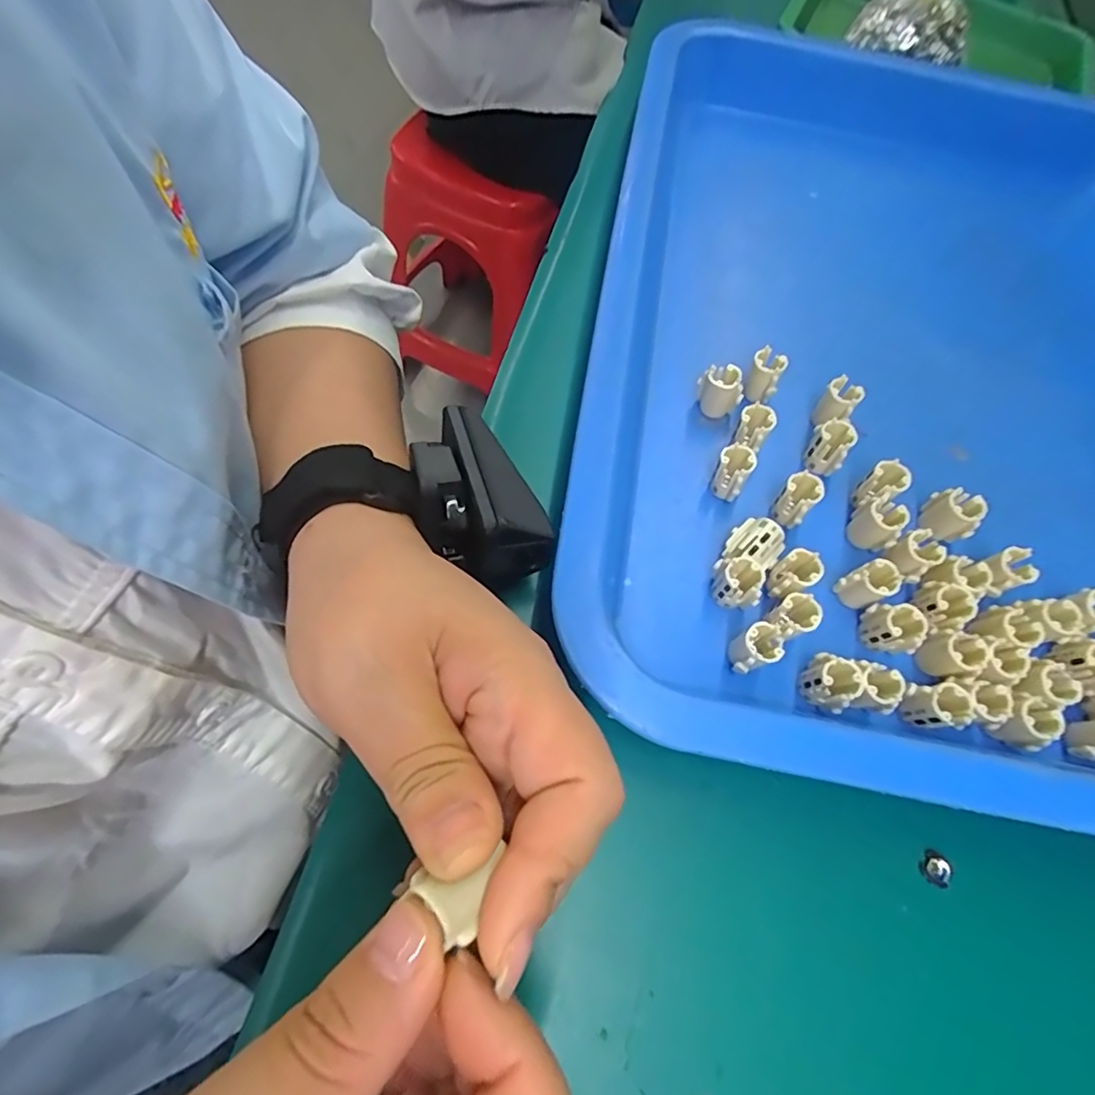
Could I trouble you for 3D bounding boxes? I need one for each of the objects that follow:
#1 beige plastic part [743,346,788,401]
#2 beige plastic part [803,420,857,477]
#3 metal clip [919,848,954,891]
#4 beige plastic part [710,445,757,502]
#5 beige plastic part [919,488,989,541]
[{"bbox_3d":[0.096,-0.076,0.257,0.014,0.021,0.011,23,64,5],"label":"beige plastic part"},{"bbox_3d":[0.117,-0.042,0.243,0.015,0.018,0.015,27,64,7],"label":"beige plastic part"},{"bbox_3d":[0.131,0.108,0.195,0.009,0.004,0.009,36,65,11],"label":"metal clip"},{"bbox_3d":[0.075,-0.030,0.240,0.014,0.024,0.012,36,65,11],"label":"beige plastic part"},{"bbox_3d":[0.162,-0.014,0.231,0.014,0.019,0.015,16,63,2],"label":"beige plastic part"}]

